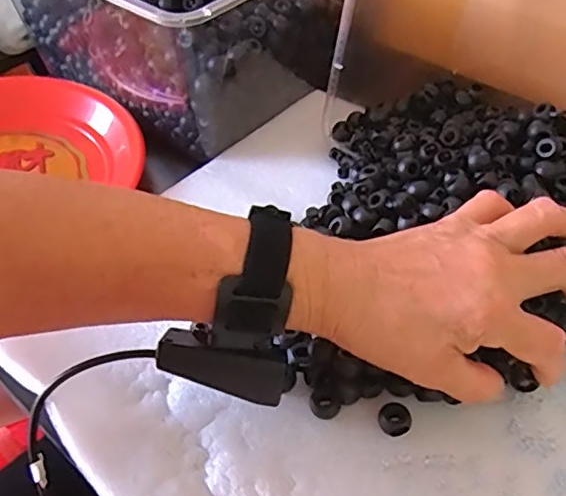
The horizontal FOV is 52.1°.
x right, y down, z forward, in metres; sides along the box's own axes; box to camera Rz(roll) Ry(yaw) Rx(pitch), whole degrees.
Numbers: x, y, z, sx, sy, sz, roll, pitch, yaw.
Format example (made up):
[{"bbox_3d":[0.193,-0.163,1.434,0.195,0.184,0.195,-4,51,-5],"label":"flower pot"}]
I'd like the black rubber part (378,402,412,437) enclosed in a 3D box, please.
[{"bbox_3d":[0.062,0.095,0.322,0.017,0.009,0.016,-1,48,1],"label":"black rubber part"}]

